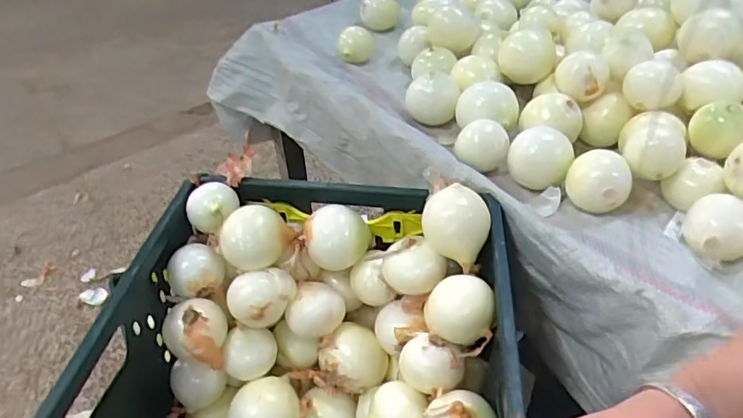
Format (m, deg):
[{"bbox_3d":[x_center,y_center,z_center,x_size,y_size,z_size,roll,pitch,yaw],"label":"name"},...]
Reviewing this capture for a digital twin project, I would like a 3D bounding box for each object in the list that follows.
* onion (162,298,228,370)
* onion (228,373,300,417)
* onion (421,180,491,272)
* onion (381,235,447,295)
[{"bbox_3d":[-0.206,0.140,0.615,0.069,0.059,0.065,3,43,7],"label":"onion"},{"bbox_3d":[-0.123,0.246,0.623,0.083,0.064,0.070,-21,45,-18],"label":"onion"},{"bbox_3d":[0.094,0.016,0.593,0.074,0.061,0.070,13,45,17],"label":"onion"},{"bbox_3d":[0.048,0.067,0.611,0.053,0.051,0.064,-33,50,-29],"label":"onion"}]

